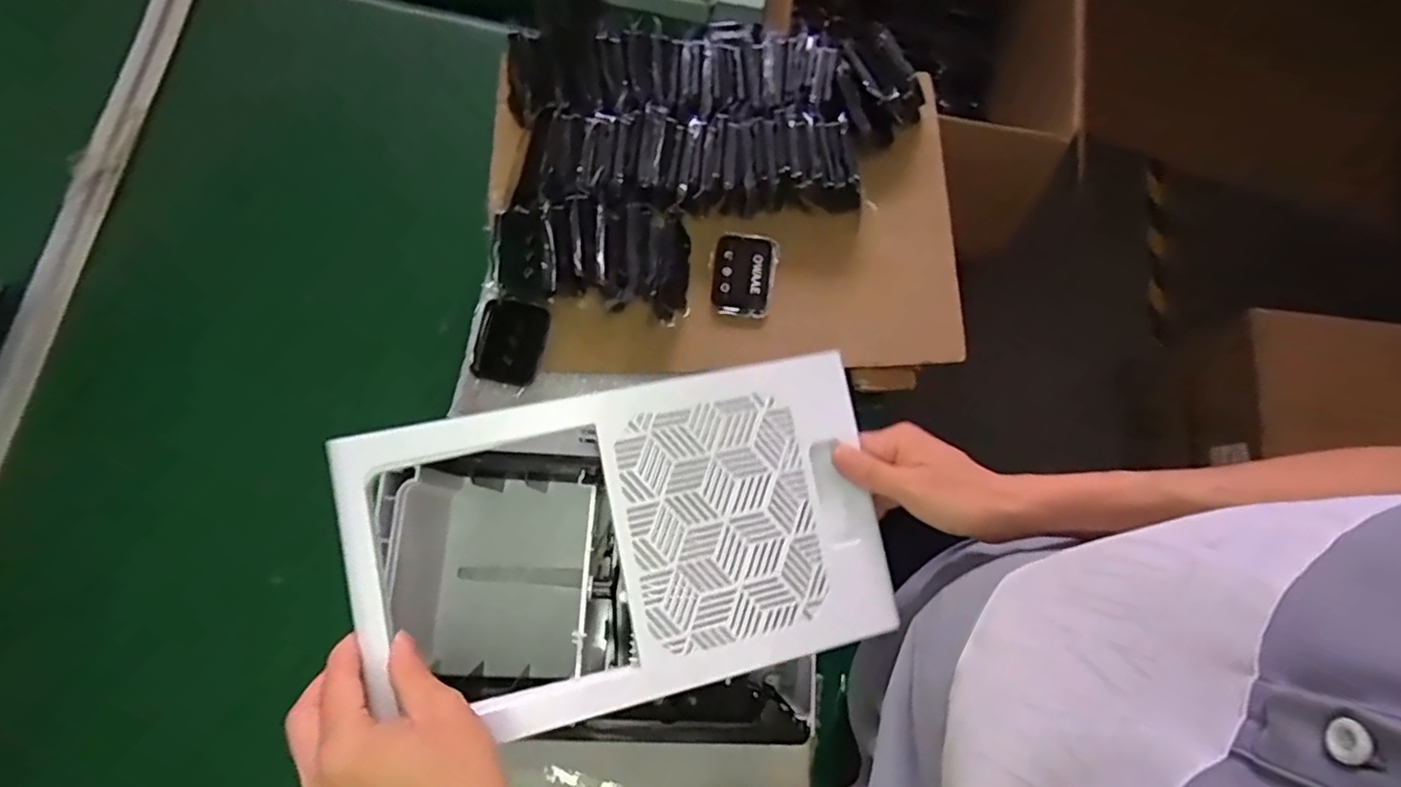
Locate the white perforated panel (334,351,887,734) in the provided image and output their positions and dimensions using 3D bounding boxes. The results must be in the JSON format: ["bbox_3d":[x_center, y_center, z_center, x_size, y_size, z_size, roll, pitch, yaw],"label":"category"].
[{"bbox_3d":[-0.045,0.095,0.417,0.336,0.008,0.198,-10,85,-13],"label":"white perforated panel"}]

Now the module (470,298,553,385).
[{"bbox_3d":[-0.191,-0.054,0.636,0.057,0.031,0.081,9,77,-2],"label":"module"}]

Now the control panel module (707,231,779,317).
[{"bbox_3d":[0.046,-0.129,0.682,0.068,0.012,0.096,13,77,-1],"label":"control panel module"}]

